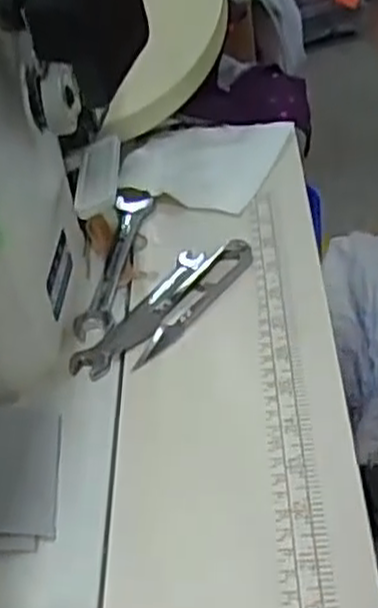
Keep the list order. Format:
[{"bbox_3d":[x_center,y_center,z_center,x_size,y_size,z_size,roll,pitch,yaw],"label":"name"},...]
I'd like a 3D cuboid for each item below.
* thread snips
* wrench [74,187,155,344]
[{"bbox_3d":[0.001,-0.004,0.484,0.025,0.017,0.106,23,50,33],"label":"thread snips"},{"bbox_3d":[-0.049,-0.030,0.519,0.026,0.015,0.135,2,41,13],"label":"wrench"}]

